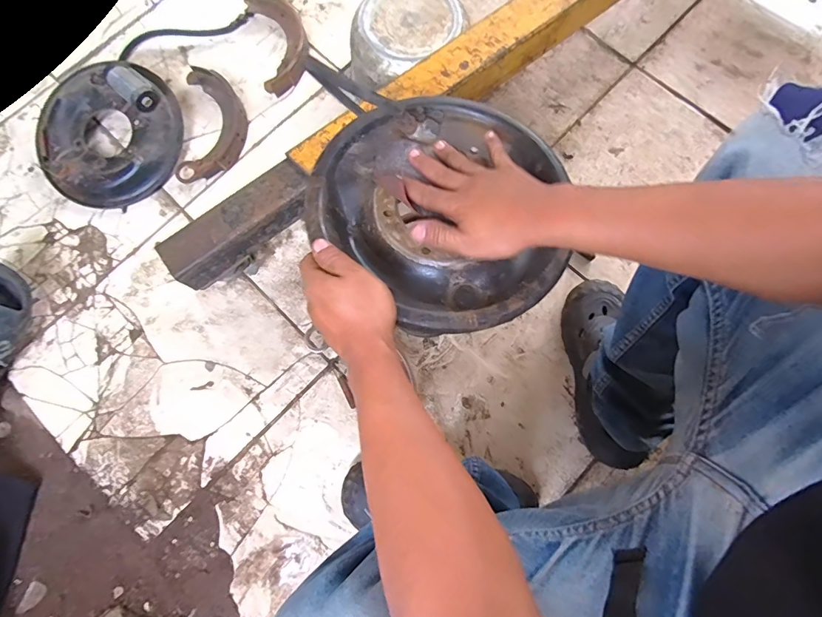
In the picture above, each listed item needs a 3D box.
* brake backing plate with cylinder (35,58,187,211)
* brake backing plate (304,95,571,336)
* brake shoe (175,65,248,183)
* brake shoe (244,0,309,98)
[{"bbox_3d":[-0.557,-0.322,0.786,0.241,0.082,0.272,44,82,8],"label":"brake backing plate with cylinder"},{"bbox_3d":[0.039,-0.113,0.434,0.244,0.046,0.259,0,79,1],"label":"brake backing plate"},{"bbox_3d":[-0.374,-0.347,0.812,0.121,0.030,0.226,2,79,1],"label":"brake shoe"},{"bbox_3d":[-0.259,-0.532,0.848,0.102,0.031,0.225,-14,79,-2],"label":"brake shoe"}]

